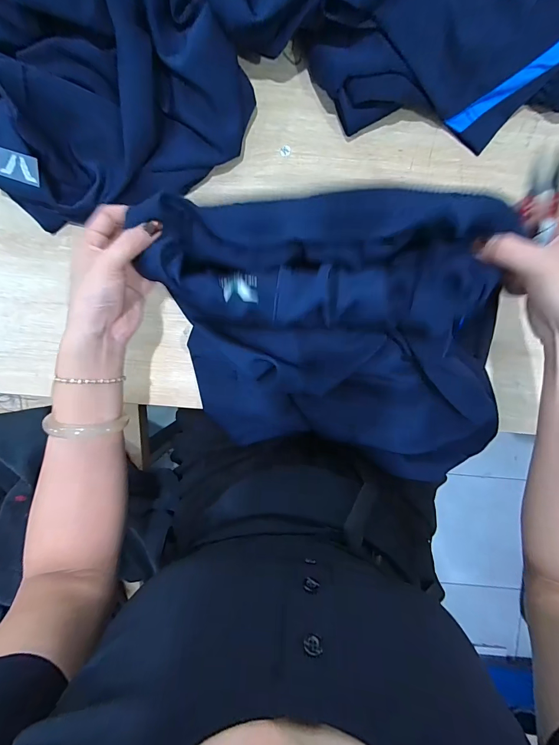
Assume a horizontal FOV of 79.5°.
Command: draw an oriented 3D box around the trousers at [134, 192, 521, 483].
[{"bbox_3d":[0.055,-0.024,0.335,0.317,0.119,0.265,-2,92,2],"label":"trousers"}]

